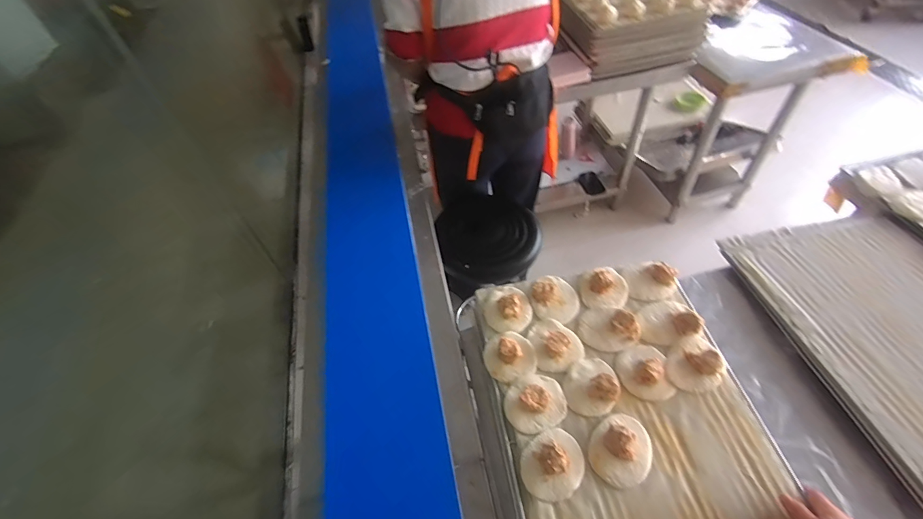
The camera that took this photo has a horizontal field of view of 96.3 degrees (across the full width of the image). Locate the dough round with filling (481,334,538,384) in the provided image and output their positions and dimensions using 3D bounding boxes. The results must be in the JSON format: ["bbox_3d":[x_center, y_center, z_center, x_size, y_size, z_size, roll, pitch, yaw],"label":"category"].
[{"bbox_3d":[0.087,0.169,0.735,0.091,0.029,0.089,-3,51,4],"label":"dough round with filling"}]

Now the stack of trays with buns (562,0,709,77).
[{"bbox_3d":[0.590,-0.972,1.529,0.470,0.219,0.658,-2,51,4],"label":"stack of trays with buns"}]

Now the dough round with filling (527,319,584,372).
[{"bbox_3d":[0.170,0.147,0.744,0.083,0.027,0.101,-13,51,-5],"label":"dough round with filling"}]

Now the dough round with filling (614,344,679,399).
[{"bbox_3d":[0.311,0.185,0.699,0.085,0.030,0.098,-5,51,2],"label":"dough round with filling"}]

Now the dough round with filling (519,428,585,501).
[{"bbox_3d":[0.137,0.303,0.616,0.099,0.023,0.086,-37,57,-22],"label":"dough round with filling"}]

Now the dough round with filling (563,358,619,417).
[{"bbox_3d":[0.217,0.207,0.691,0.082,0.033,0.100,11,53,15],"label":"dough round with filling"}]

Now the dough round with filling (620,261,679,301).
[{"bbox_3d":[0.379,0.040,0.811,0.099,0.028,0.081,-12,51,-4],"label":"dough round with filling"}]

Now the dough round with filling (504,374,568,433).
[{"bbox_3d":[0.122,0.231,0.676,0.102,0.033,0.087,-20,52,-10],"label":"dough round with filling"}]

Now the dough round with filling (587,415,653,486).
[{"bbox_3d":[0.245,0.283,0.624,0.104,0.034,0.088,-38,57,-23],"label":"dough round with filling"}]

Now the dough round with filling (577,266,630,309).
[{"bbox_3d":[0.281,0.054,0.811,0.094,0.025,0.088,-3,51,4],"label":"dough round with filling"}]

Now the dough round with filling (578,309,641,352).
[{"bbox_3d":[0.268,0.125,0.751,0.100,0.034,0.084,23,57,22],"label":"dough round with filling"}]

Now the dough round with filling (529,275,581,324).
[{"bbox_3d":[0.183,0.072,0.805,0.087,0.026,0.108,-15,51,-6],"label":"dough round with filling"}]

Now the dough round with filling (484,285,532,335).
[{"bbox_3d":[0.089,0.090,0.800,0.091,0.024,0.102,2,51,8],"label":"dough round with filling"}]

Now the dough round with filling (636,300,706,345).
[{"bbox_3d":[0.374,0.108,0.752,0.104,0.026,0.084,-16,51,-7],"label":"dough round with filling"}]

